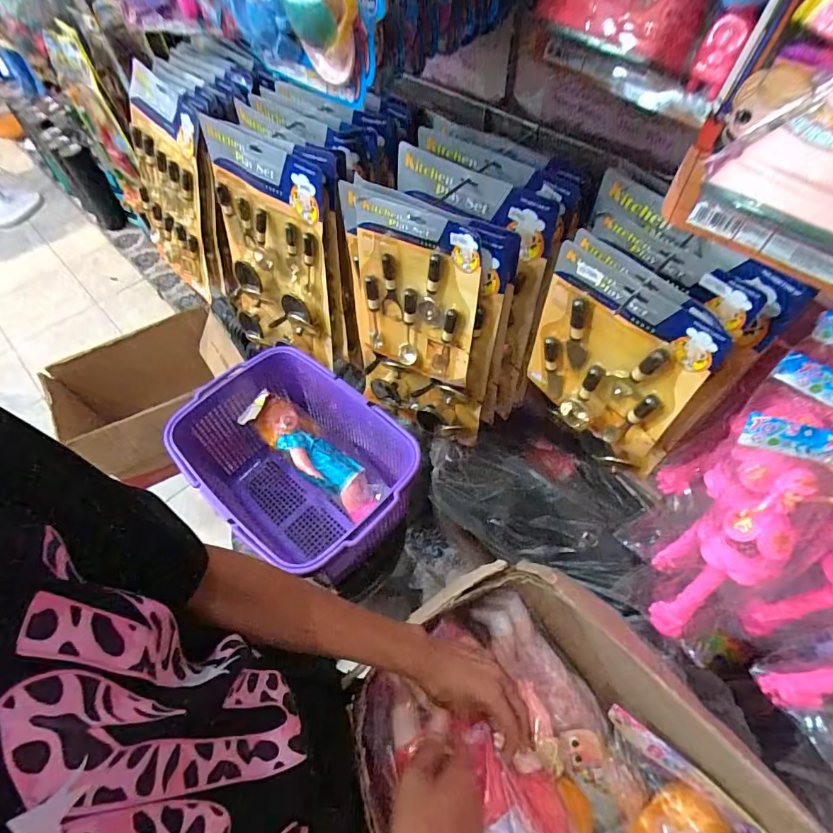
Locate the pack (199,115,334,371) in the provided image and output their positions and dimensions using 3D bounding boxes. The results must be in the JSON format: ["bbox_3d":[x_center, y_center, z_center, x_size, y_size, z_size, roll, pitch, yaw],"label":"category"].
[{"bbox_3d":[-0.297,-0.315,0.922,0.293,0.426,0.042,32,48,18],"label":"pack"}]

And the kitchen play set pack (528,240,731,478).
[{"bbox_3d":[0.248,-0.059,0.610,0.041,0.271,0.222,-38,66,-16],"label":"kitchen play set pack"}]

